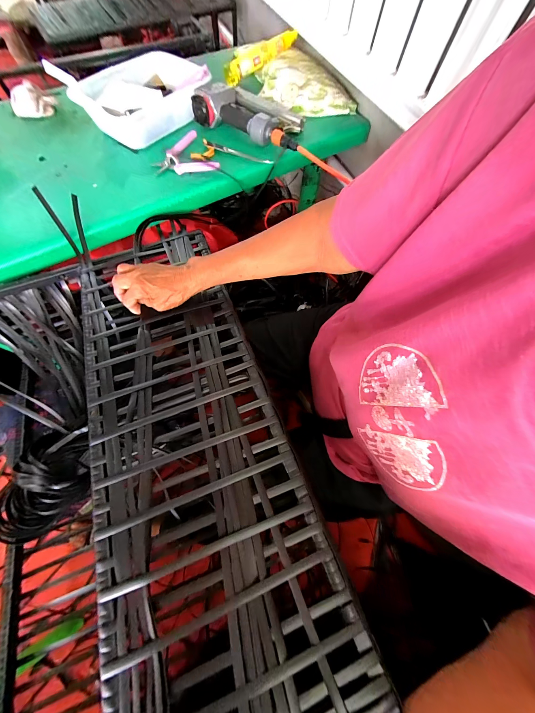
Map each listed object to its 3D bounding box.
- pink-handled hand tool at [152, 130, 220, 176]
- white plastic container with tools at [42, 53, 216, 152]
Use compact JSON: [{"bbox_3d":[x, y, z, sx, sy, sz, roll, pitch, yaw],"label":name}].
[{"bbox_3d":[-0.190,-0.438,0.519,0.126,0.018,0.150,-27,69,-11],"label":"pink-handled hand tool"},{"bbox_3d":[-0.296,-0.608,0.536,0.297,0.110,0.215,-32,74,-13],"label":"white plastic container with tools"}]

